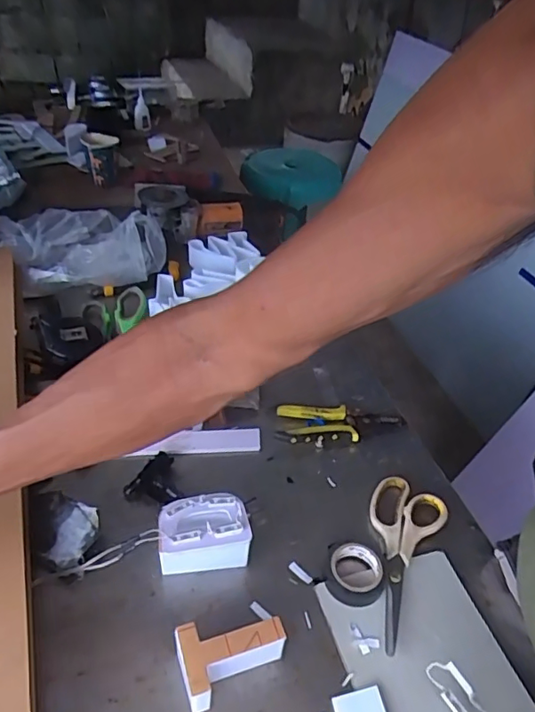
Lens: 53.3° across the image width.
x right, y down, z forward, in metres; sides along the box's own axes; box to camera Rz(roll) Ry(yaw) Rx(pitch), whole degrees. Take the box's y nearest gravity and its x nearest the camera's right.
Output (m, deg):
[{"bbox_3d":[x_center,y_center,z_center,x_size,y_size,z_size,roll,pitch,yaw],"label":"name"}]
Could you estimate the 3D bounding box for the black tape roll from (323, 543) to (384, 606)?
[{"bbox_3d":[0.082,0.208,0.507,0.053,0.020,0.055,3,40,-2],"label":"black tape roll"}]

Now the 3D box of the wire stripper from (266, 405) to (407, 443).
[{"bbox_3d":[0.088,0.084,0.662,0.167,0.027,0.059,-2,40,-8],"label":"wire stripper"}]

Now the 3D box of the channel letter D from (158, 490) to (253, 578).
[{"bbox_3d":[-0.061,0.172,0.517,0.083,0.053,0.050,-4,40,-10],"label":"channel letter D"}]

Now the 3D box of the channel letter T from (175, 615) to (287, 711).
[{"bbox_3d":[-0.028,0.246,0.439,0.086,0.045,0.051,-10,42,-16],"label":"channel letter T"}]

